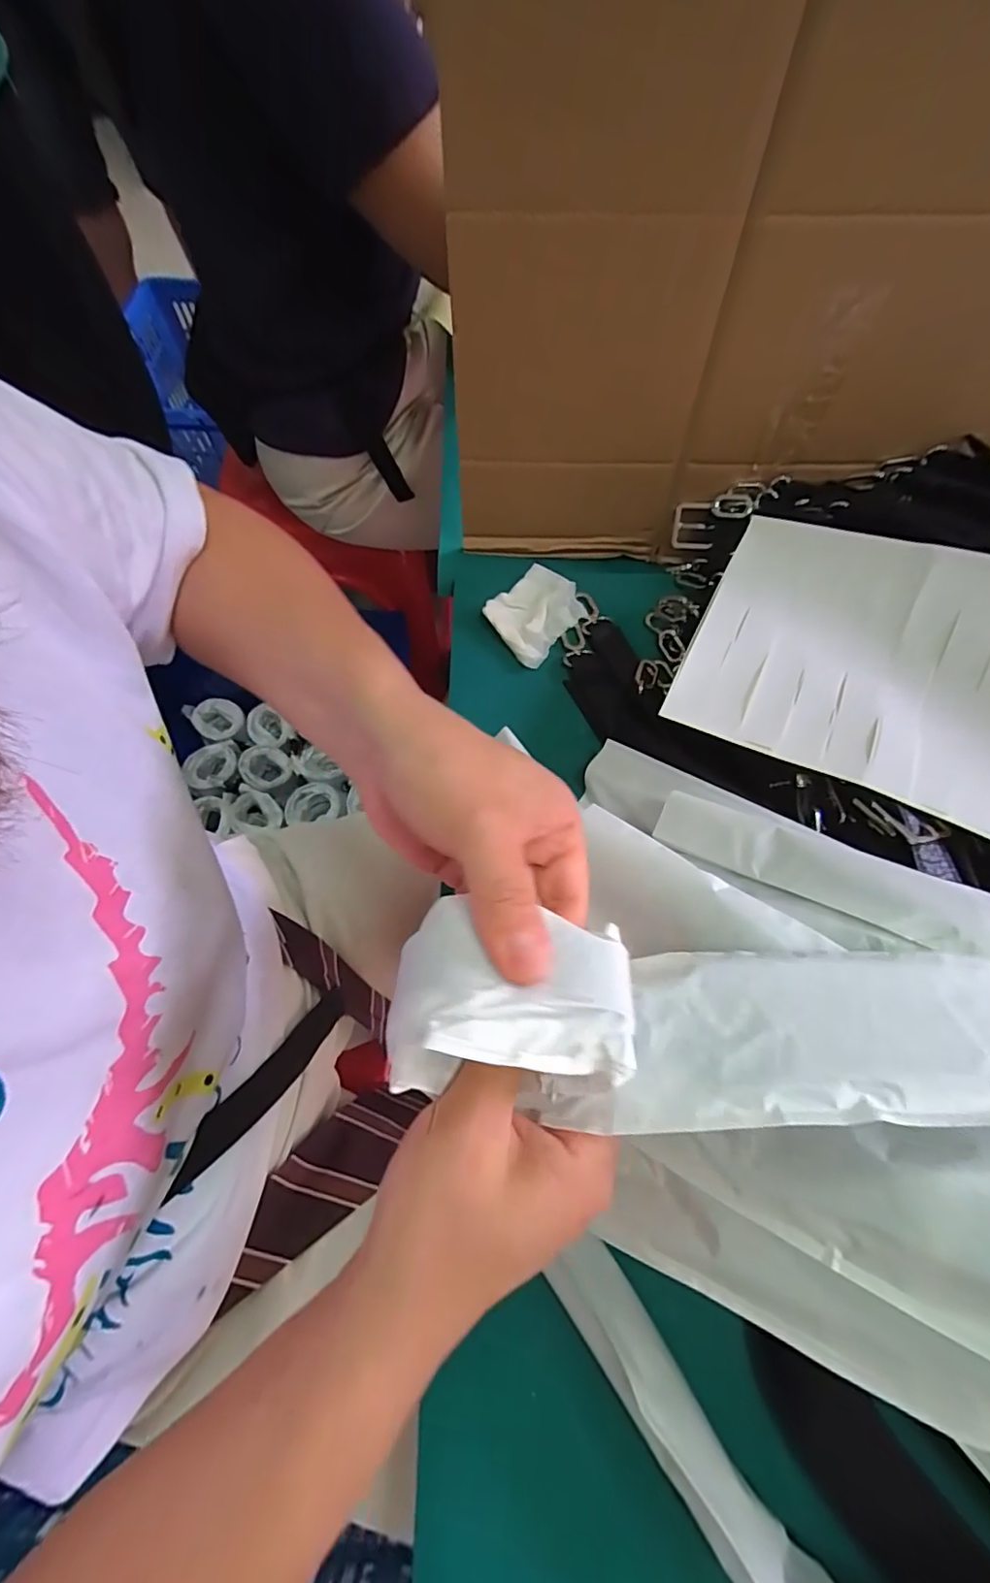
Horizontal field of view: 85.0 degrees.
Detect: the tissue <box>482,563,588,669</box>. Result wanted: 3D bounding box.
[{"bbox_3d":[0.032,-0.141,0.423,0.063,0.011,0.084,37,71,14],"label":"tissue"}]

